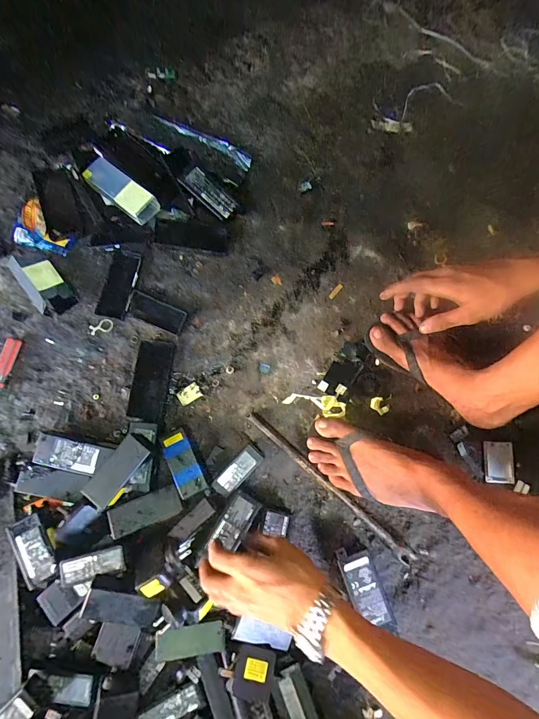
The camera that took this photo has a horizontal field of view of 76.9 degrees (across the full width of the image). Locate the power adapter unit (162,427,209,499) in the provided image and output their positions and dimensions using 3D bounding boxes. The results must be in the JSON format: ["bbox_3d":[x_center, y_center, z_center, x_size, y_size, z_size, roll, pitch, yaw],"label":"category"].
[{"bbox_3d":[-0.133,0.164,0.535,0.042,0.026,0.096,-26,80,-6],"label":"power adapter unit"}]

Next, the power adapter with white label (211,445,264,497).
[{"bbox_3d":[-0.048,0.173,0.533,0.035,0.024,0.086,43,81,7],"label":"power adapter with white label"}]

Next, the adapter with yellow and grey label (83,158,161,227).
[{"bbox_3d":[-0.272,-0.307,0.615,0.158,0.034,0.051,39,80,7],"label":"adapter with yellow and grey label"}]

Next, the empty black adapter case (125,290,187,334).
[{"bbox_3d":[-0.200,-0.084,0.600,0.105,0.015,0.041,25,79,4],"label":"empty black adapter case"}]

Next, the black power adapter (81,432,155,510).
[{"bbox_3d":[-0.226,0.164,0.510,0.049,0.024,0.109,39,80,6],"label":"black power adapter"}]

